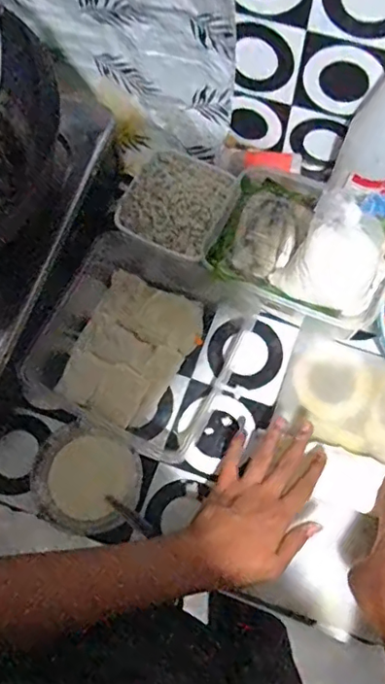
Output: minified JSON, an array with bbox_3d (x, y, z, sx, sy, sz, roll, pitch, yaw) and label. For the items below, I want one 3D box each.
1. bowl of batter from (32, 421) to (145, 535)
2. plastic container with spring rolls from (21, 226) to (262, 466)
[{"bbox_3d":[-0.110,0.143,0.573,0.109,0.038,0.100,-1,72,2],"label":"bowl of batter"},{"bbox_3d":[-0.052,-0.003,0.611,0.200,0.055,0.212,28,75,10],"label":"plastic container with spring rolls"}]

